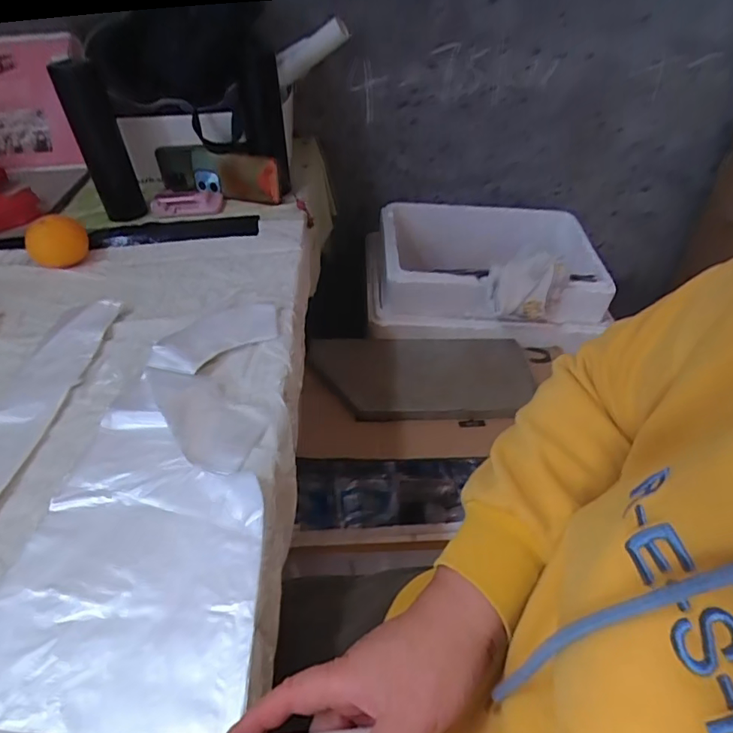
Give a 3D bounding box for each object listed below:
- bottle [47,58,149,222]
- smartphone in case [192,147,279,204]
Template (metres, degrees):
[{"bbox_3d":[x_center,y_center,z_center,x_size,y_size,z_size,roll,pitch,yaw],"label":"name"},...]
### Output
[{"bbox_3d":[-0.387,-0.323,0.767,0.062,0.223,0.052,-24,48,-20],"label":"bottle"},{"bbox_3d":[-0.219,-0.316,0.864,0.151,0.081,0.018,10,49,9],"label":"smartphone in case"}]

